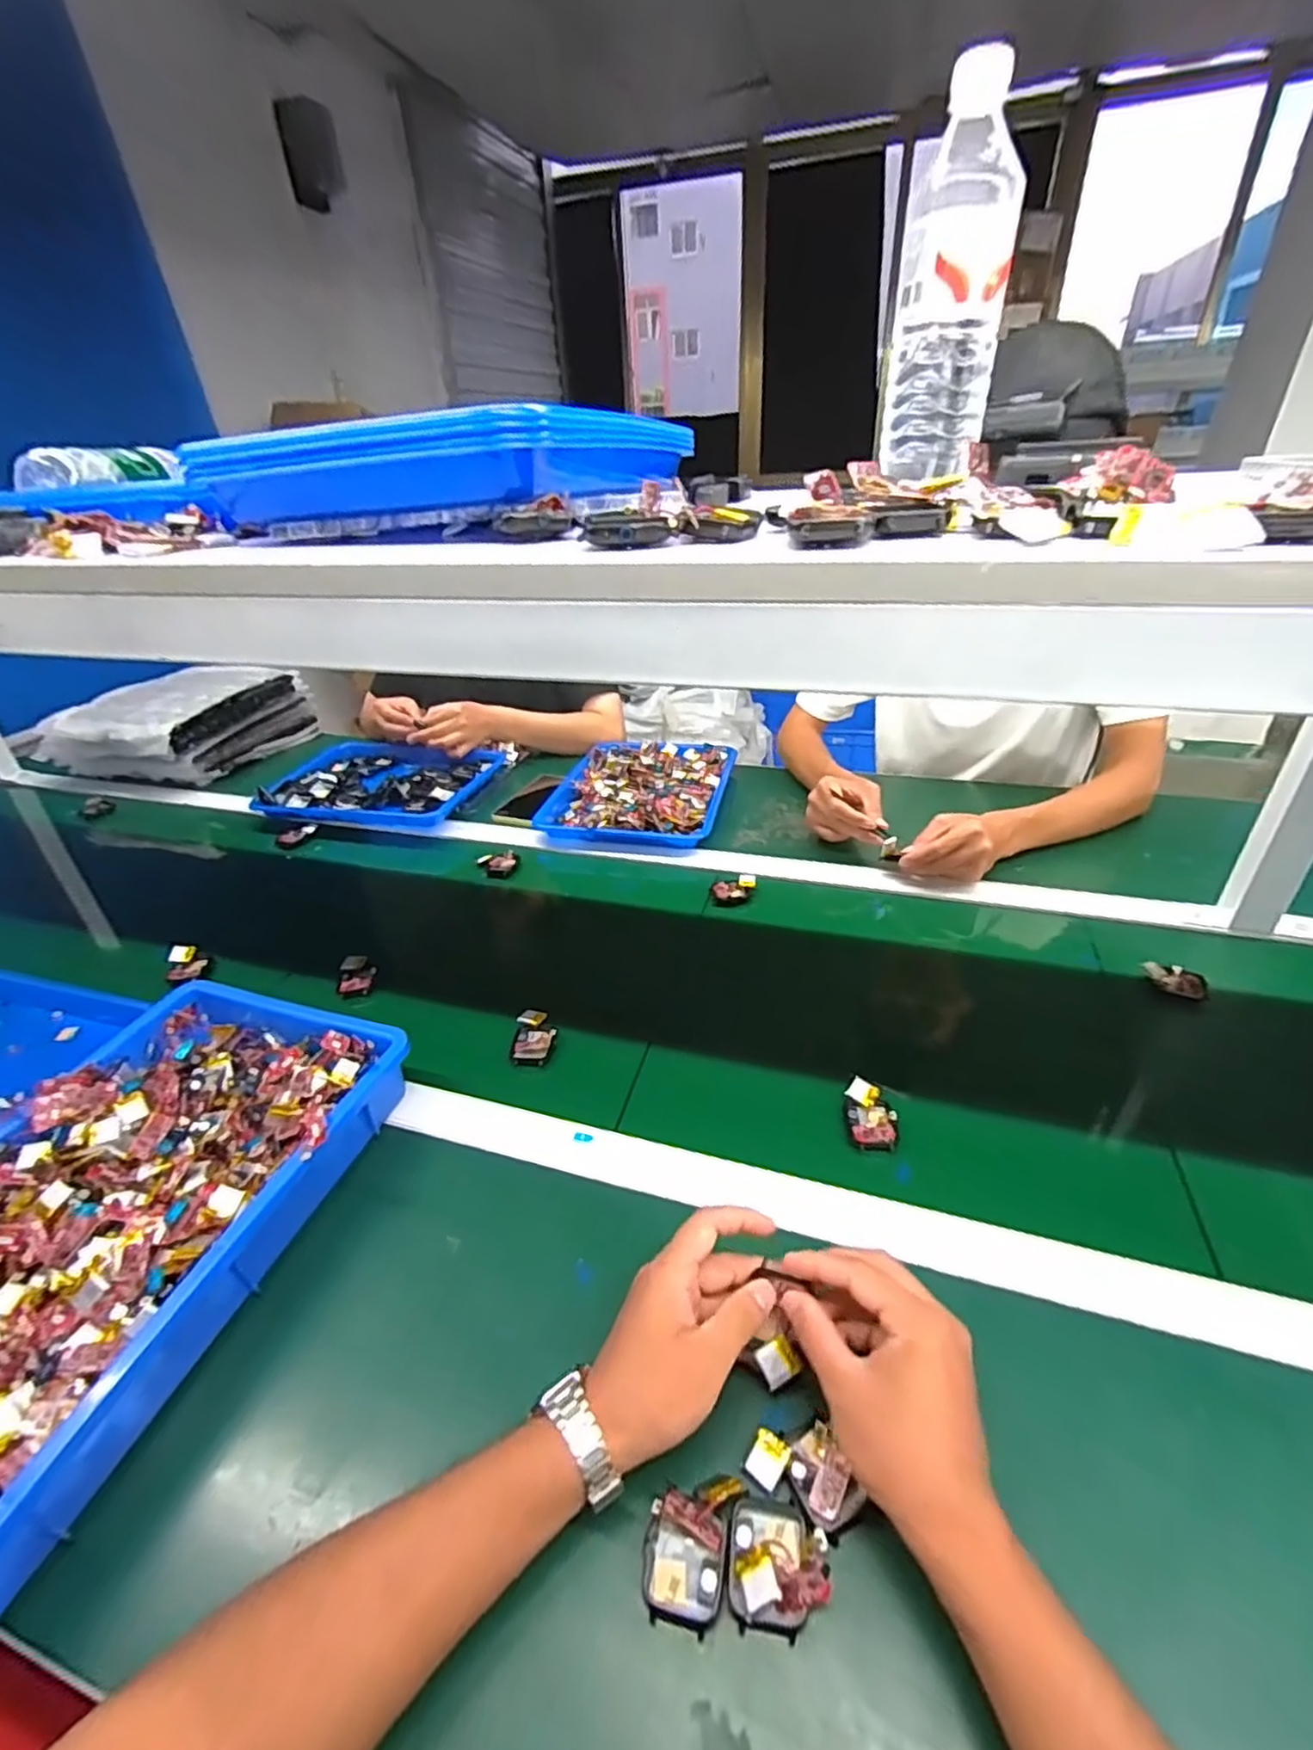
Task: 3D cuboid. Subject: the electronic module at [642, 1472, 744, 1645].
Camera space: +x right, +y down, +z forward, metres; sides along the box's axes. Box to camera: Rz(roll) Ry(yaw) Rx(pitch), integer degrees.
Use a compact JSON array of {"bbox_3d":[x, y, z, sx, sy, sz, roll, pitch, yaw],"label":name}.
[{"bbox_3d":[0.016,0.329,0.335,0.039,0.020,0.055,8,35,17],"label":"electronic module"}]

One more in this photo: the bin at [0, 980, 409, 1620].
[{"bbox_3d":[-0.376,0.224,0.461,0.263,0.059,0.385,8,35,17],"label":"bin"}]

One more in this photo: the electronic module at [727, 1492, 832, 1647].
[{"bbox_3d":[0.058,0.328,0.325,0.045,0.024,0.047,3,34,11],"label":"electronic module"}]

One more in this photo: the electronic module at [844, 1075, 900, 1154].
[{"bbox_3d":[0.170,0.189,0.537,0.039,0.016,0.056,3,34,11],"label":"electronic module"}]

